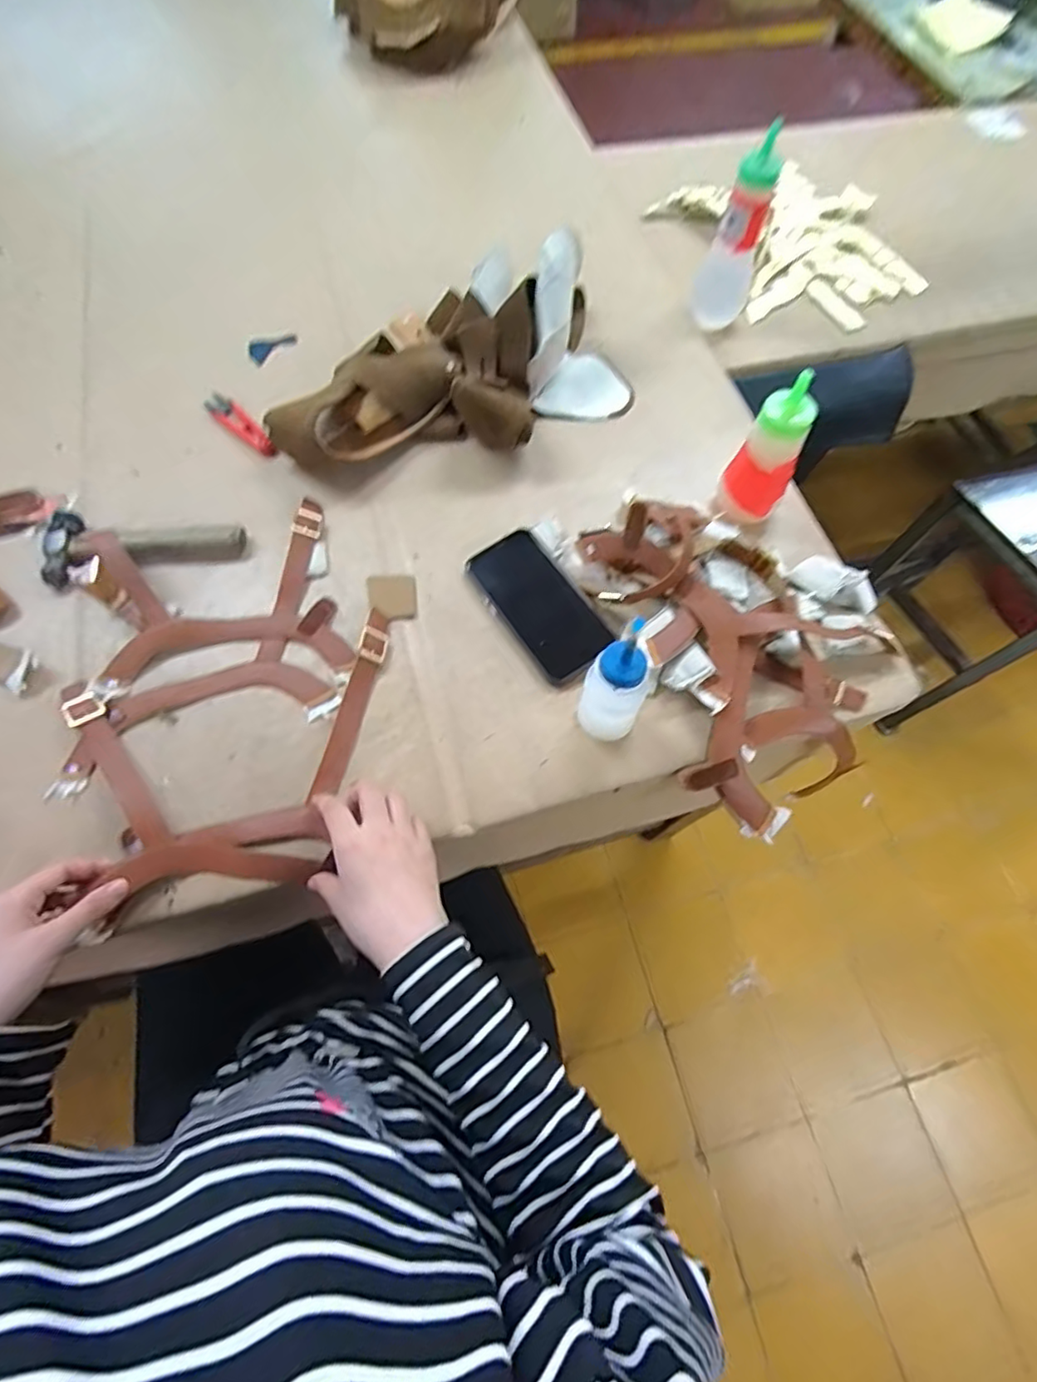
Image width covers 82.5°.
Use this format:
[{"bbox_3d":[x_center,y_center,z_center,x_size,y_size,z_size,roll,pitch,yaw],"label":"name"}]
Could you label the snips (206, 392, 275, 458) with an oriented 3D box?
[{"bbox_3d":[-0.308,-0.298,0.664,0.107,0.020,0.025,38,73,13],"label":"snips"}]

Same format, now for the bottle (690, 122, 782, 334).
[{"bbox_3d":[0.258,-0.531,0.710,0.069,0.190,0.053,23,70,8],"label":"bottle"}]

